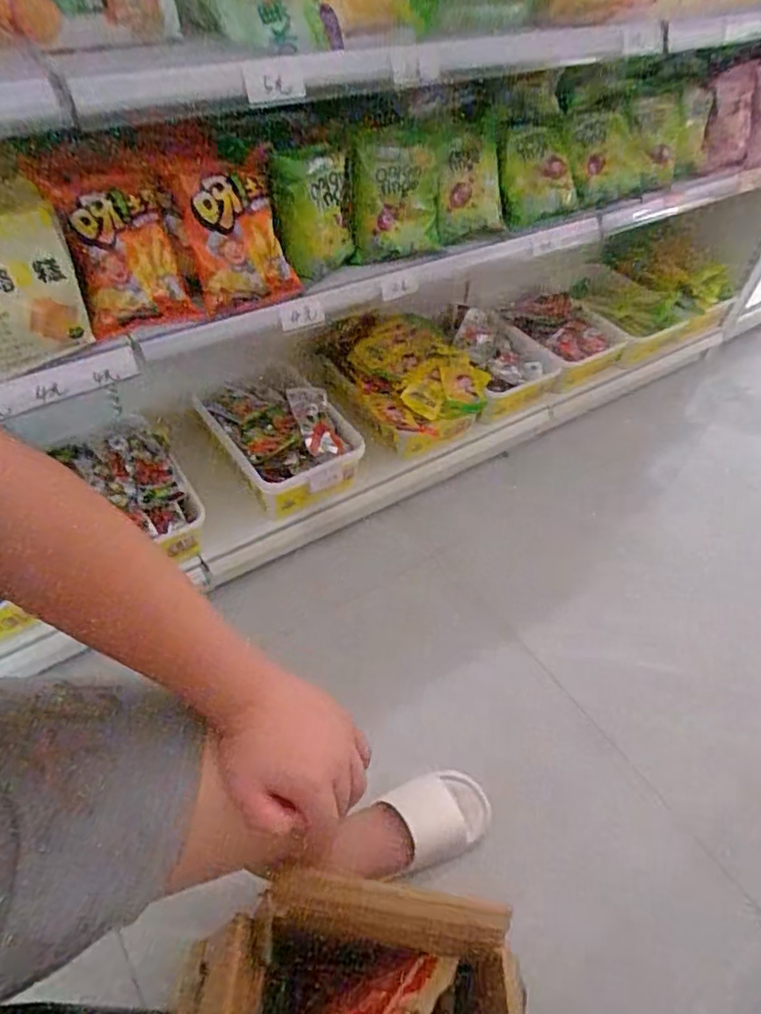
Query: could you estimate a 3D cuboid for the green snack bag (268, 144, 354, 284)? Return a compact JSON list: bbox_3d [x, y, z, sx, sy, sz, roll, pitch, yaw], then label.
[{"bbox_3d":[-0.093,-0.423,0.873,0.121,0.170,0.050,-27,47,-23],"label":"green snack bag"}]

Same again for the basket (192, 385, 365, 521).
[{"bbox_3d":[-0.185,-0.130,1.194,0.233,0.080,0.280,-32,75,-23],"label":"basket"}]

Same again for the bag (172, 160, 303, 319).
[{"bbox_3d":[-0.197,-0.362,0.813,0.136,0.183,0.039,-18,24,-8],"label":"bag"}]

